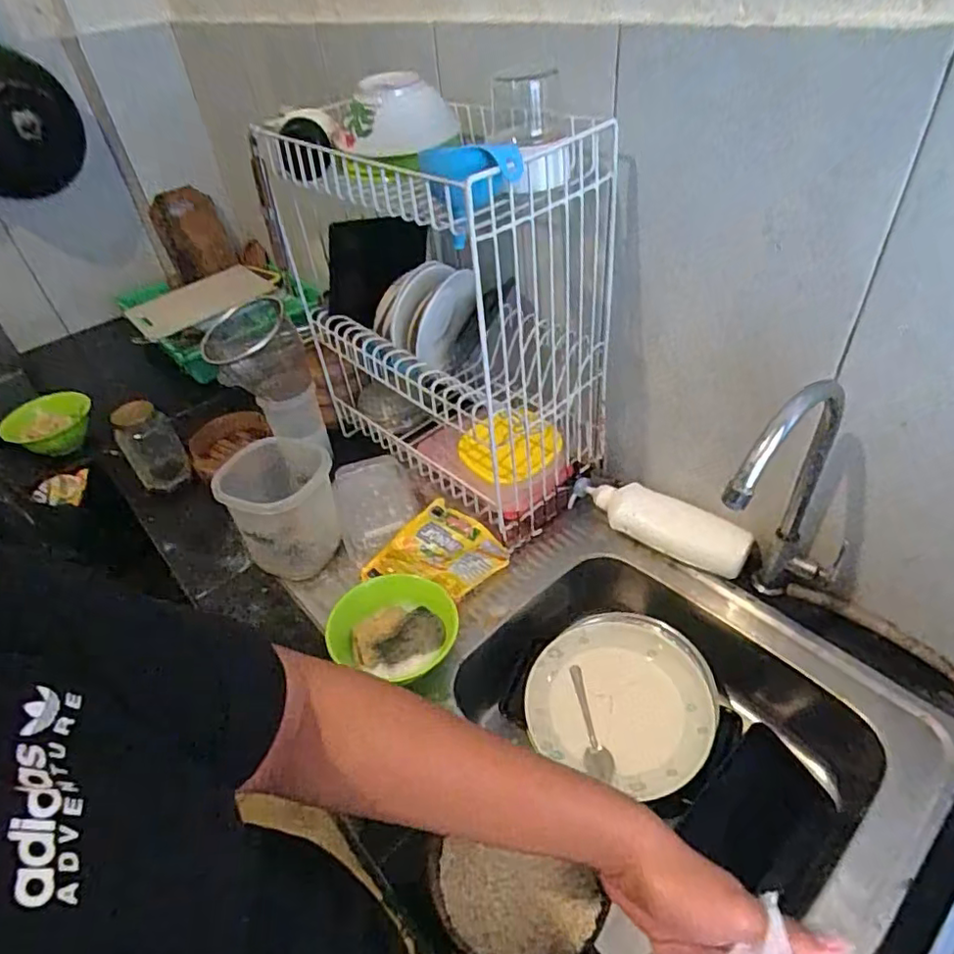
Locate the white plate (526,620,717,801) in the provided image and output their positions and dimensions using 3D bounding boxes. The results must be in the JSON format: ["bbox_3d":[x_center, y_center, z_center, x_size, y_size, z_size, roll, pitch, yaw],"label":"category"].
[{"bbox_3d":[0.181,0.274,0.749,0.212,0.027,0.200,-4,42,3],"label":"white plate"}]

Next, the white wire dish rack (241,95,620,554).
[{"bbox_3d":[-0.083,-0.259,0.873,0.227,0.471,0.536,-32,48,-25],"label":"white wire dish rack"}]

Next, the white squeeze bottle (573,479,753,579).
[{"bbox_3d":[0.248,0.063,0.829,0.242,0.052,0.062,23,50,29],"label":"white squeeze bottle"}]

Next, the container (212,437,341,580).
[{"bbox_3d":[-0.269,0.045,0.850,0.141,0.153,0.127,-17,43,-11],"label":"container"}]

